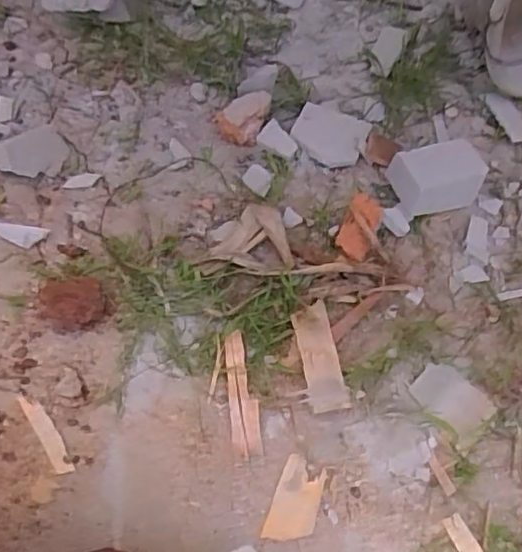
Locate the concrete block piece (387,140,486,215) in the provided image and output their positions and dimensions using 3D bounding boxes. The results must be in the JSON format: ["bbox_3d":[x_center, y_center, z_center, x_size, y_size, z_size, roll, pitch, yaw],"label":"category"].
[{"bbox_3d":[0.230,-0.128,0.797,0.111,0.057,0.077,-13,62,-11],"label":"concrete block piece"}]

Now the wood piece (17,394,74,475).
[{"bbox_3d":[-0.218,0.159,0.623,0.018,0.004,0.098,-30,70,-18],"label":"wood piece"}]

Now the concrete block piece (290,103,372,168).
[{"bbox_3d":[0.095,-0.195,0.855,0.095,0.028,0.087,22,64,6],"label":"concrete block piece"}]

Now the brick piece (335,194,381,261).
[{"bbox_3d":[0.121,-0.057,0.770,0.046,0.043,0.088,24,59,7],"label":"brick piece"}]

